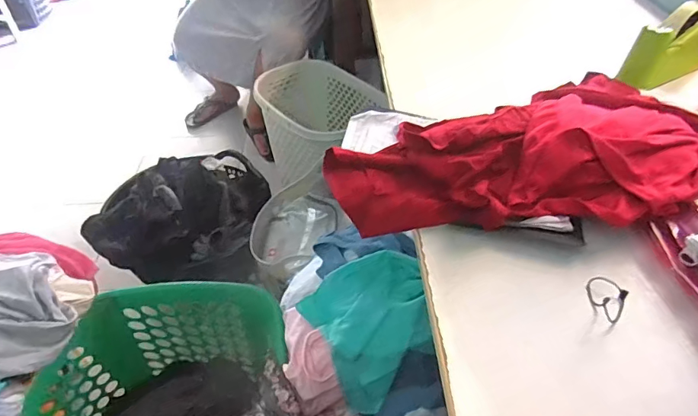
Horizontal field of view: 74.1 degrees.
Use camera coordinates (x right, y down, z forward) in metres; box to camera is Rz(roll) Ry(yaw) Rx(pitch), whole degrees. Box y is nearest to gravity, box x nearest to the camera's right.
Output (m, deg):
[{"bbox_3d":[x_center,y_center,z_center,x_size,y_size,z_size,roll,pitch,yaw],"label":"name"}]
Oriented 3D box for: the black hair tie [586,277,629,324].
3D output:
[{"bbox_3d":[0.274,0.098,0.497,0.041,0.011,0.051,27,51,27],"label":"black hair tie"}]

